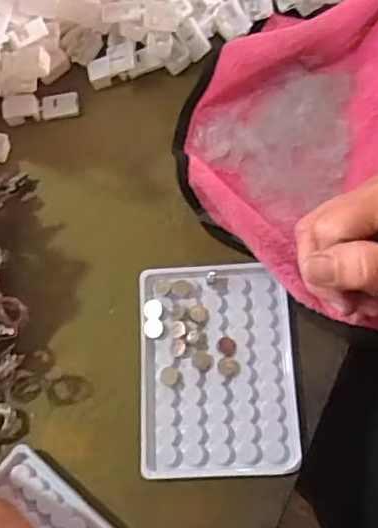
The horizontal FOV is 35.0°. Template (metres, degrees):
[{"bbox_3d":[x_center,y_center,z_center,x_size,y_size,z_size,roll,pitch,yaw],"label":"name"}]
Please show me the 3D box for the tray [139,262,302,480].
[{"bbox_3d":[0.017,0.063,0.374,0.094,0.013,0.128,-4,71,4],"label":"tray"}]

